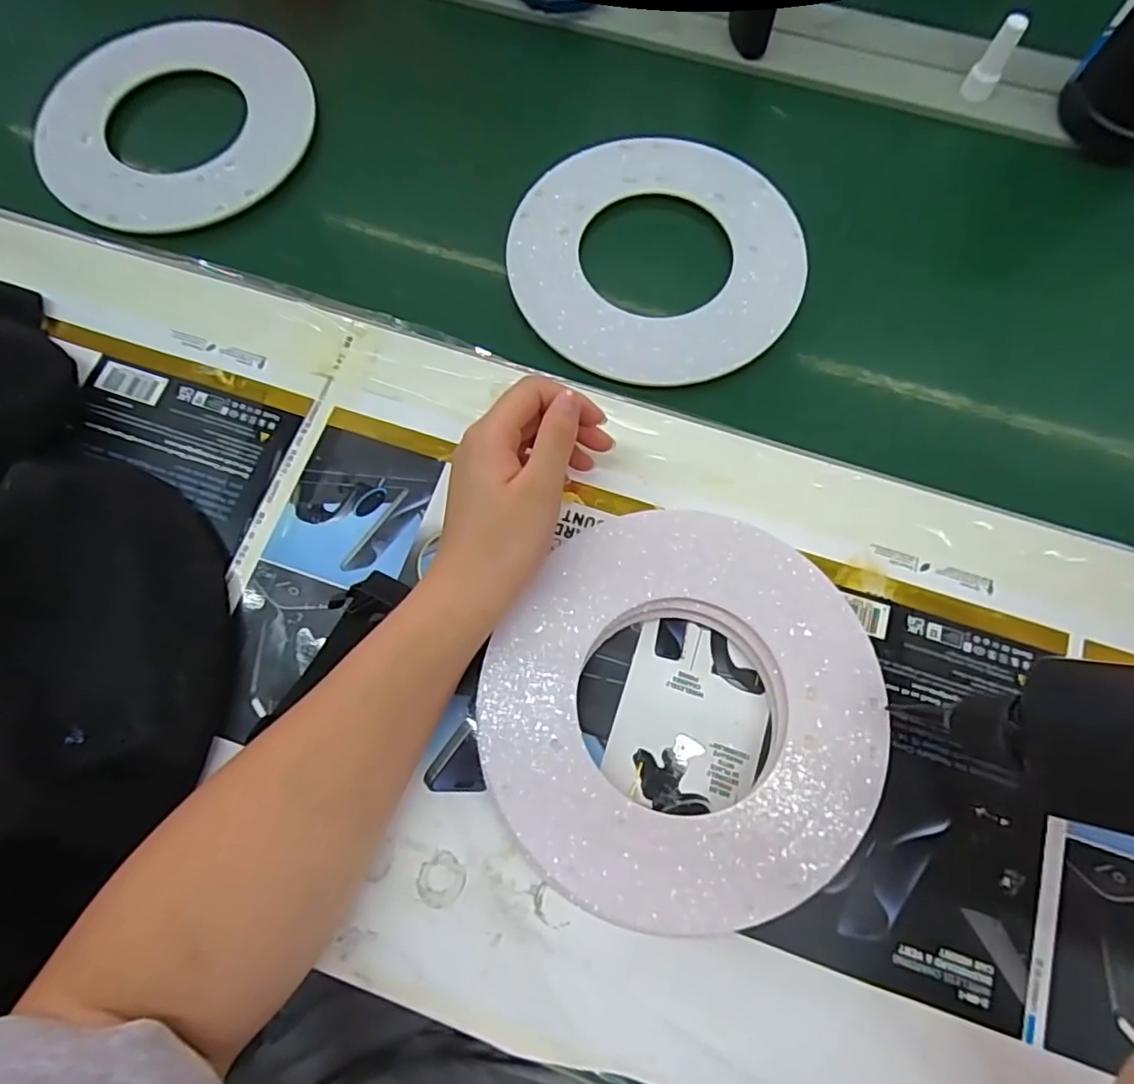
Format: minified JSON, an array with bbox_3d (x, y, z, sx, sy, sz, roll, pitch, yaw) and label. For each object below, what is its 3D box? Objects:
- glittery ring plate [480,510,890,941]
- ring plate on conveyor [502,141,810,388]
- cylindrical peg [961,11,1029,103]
[{"bbox_3d":[0.057,0.083,0.315,0.184,0.032,0.190,0,75,1],"label":"glittery ring plate"},{"bbox_3d":[0.058,-0.194,0.416,0.184,0.008,0.195,0,75,1],"label":"ring plate on conveyor"},{"bbox_3d":[0.301,-0.339,0.438,0.021,0.049,0.017,30,77,9],"label":"cylindrical peg"}]

